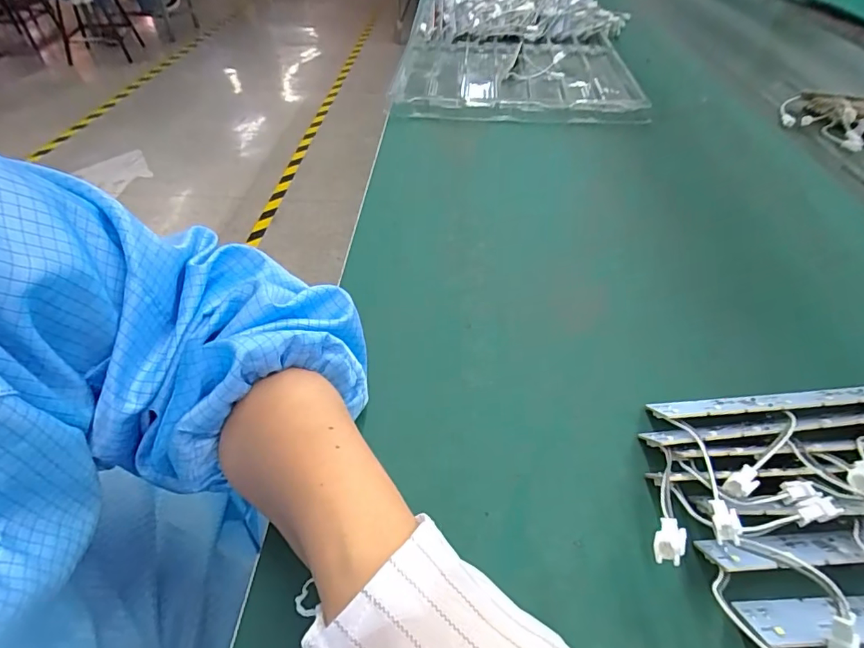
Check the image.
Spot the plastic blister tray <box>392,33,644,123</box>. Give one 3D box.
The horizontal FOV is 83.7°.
[{"bbox_3d":[0.114,-0.368,0.694,0.323,0.023,0.321,2,45,2],"label":"plastic blister tray"}]

